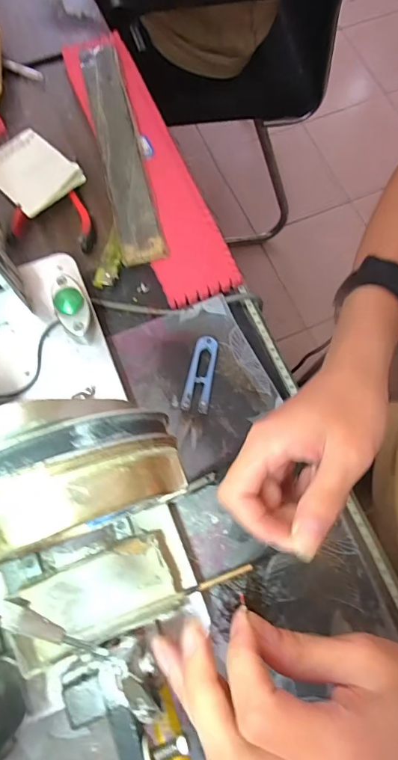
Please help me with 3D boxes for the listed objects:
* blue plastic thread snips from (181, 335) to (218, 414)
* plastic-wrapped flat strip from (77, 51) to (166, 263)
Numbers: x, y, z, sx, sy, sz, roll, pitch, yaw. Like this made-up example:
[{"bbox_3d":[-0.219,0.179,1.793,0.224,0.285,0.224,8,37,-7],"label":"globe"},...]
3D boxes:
[{"bbox_3d":[0.001,-0.006,0.398,0.024,0.006,0.070,9,73,2],"label":"blue plastic thread snips"},{"bbox_3d":[-0.082,-0.237,0.451,0.043,0.010,0.266,-14,76,0],"label":"plastic-wrapped flat strip"}]

